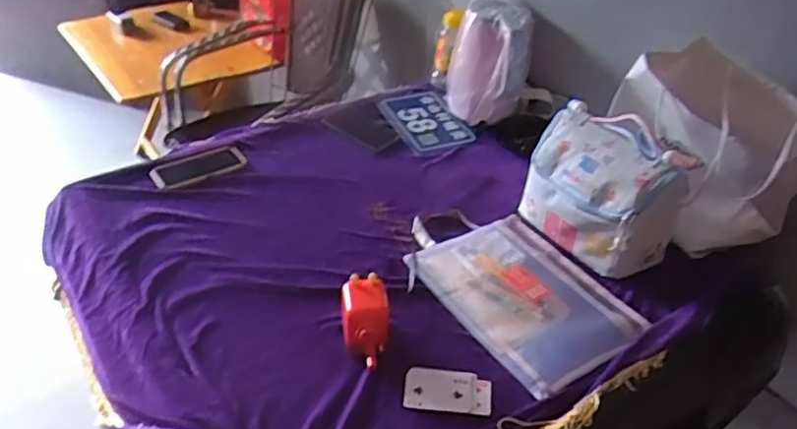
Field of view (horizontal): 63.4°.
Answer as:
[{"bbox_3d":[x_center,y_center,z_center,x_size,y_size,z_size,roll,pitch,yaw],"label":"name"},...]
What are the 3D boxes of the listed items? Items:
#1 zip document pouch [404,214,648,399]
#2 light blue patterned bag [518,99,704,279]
[{"bbox_3d":[0.185,0.112,1.023,0.237,0.019,0.355,-19,41,-25],"label":"zip document pouch"},{"bbox_3d":[0.330,-0.048,1.072,0.118,0.220,0.251,-22,43,-29],"label":"light blue patterned bag"}]

